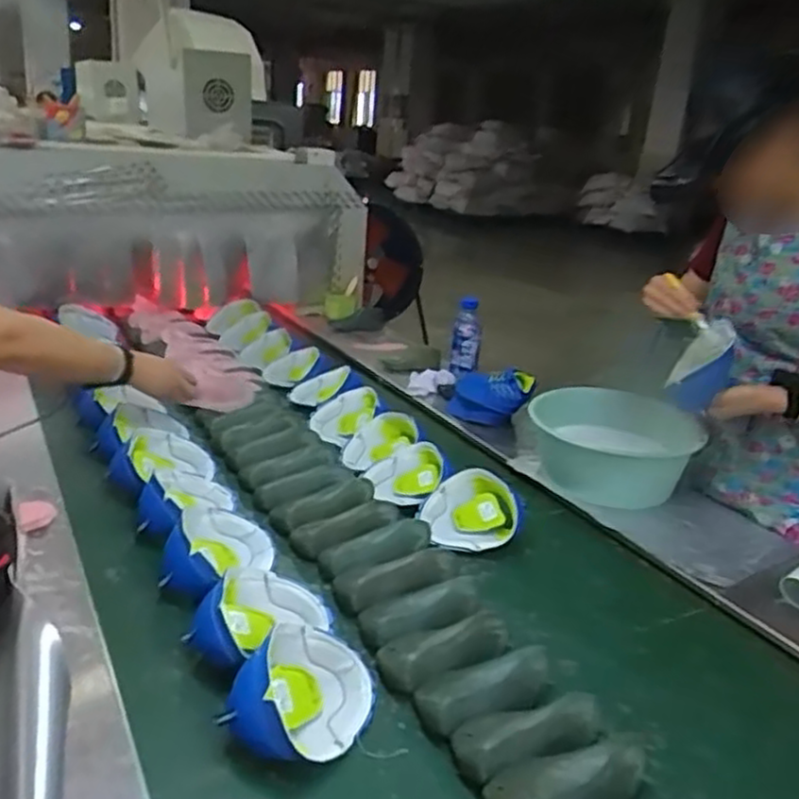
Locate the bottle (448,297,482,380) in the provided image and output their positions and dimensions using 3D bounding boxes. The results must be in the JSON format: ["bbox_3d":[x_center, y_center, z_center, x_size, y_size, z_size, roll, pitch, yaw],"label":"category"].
[{"bbox_3d":[0.166,-0.157,1.817,0.072,0.174,0.060,4,21,-1],"label":"bottle"}]

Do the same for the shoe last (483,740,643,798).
[{"bbox_3d":[0.166,0.383,0.731,0.165,0.052,0.076,-6,23,-24],"label":"shoe last"}]

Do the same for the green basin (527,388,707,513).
[{"bbox_3d":[0.387,0.091,1.392,0.303,0.127,0.303,3,21,-1],"label":"green basin"}]

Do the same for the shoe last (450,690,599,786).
[{"bbox_3d":[0.136,0.354,0.780,0.163,0.051,0.073,-4,22,-21],"label":"shoe last"}]

